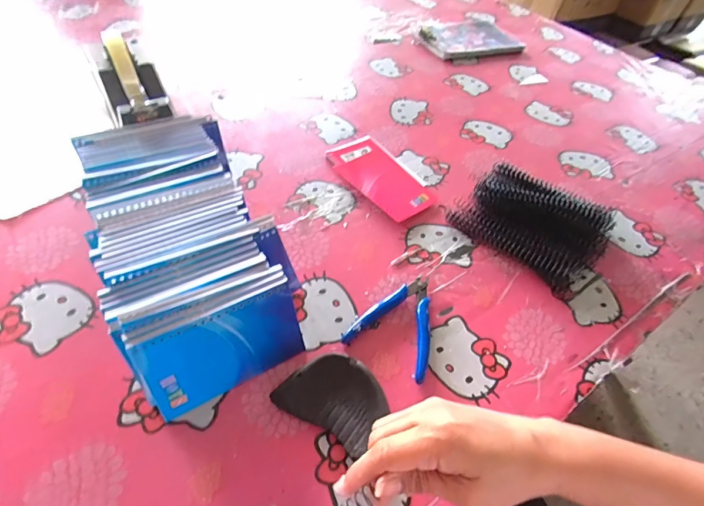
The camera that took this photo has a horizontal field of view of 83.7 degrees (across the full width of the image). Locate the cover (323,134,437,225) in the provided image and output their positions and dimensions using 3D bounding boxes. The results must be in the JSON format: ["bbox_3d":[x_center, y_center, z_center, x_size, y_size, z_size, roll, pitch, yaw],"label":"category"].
[{"bbox_3d":[0.040,-0.108,0.550,0.091,0.008,0.165,-27,58,-25],"label":"cover"}]

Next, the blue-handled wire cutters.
[{"bbox_3d":[0.052,0.064,0.405,0.083,0.013,0.111,23,52,13],"label":"blue-handled wire cutters"}]

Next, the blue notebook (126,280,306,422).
[{"bbox_3d":[-0.106,0.082,0.336,0.129,0.078,0.004,-22,29,-23],"label":"blue notebook"}]

